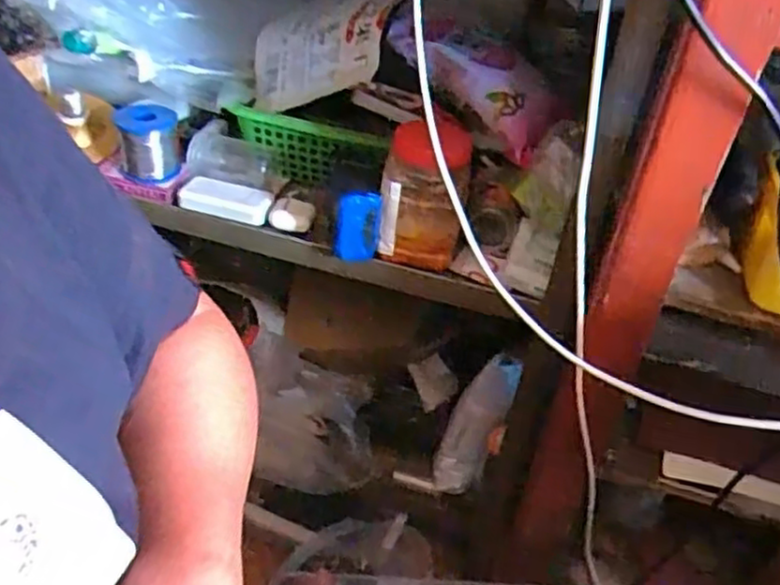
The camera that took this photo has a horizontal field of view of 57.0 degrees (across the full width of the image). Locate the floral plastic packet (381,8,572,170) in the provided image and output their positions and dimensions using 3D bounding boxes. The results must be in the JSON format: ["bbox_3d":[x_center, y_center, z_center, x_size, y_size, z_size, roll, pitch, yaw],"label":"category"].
[{"bbox_3d":[0.096,-0.224,0.755,0.110,0.047,0.201,-29,74,-30],"label":"floral plastic packet"}]

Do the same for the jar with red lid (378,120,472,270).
[{"bbox_3d":[0.033,-0.095,0.676,0.076,0.126,0.063,12,39,5],"label":"jar with red lid"}]

